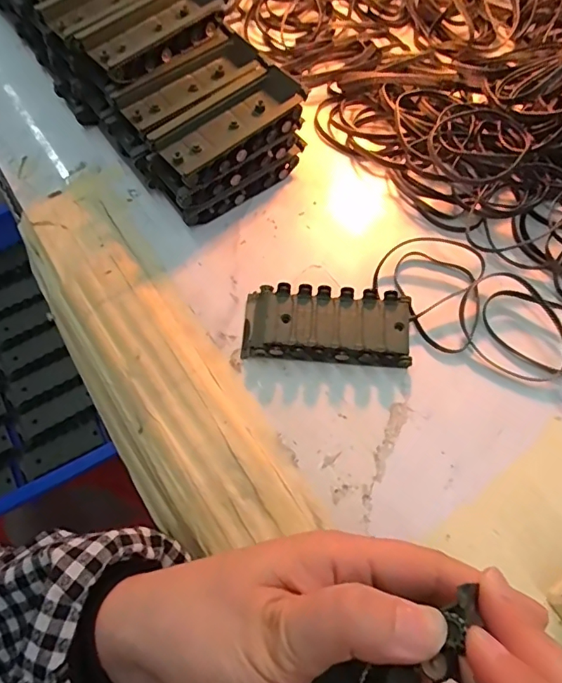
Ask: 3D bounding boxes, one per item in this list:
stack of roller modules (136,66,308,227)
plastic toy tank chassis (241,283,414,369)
[{"bbox_3d":[-0.035,-0.129,0.334,0.105,0.052,0.049,-35,68,-14],"label":"stack of roller modules"},{"bbox_3d":[0.027,-0.009,0.294,0.096,0.016,0.043,3,65,4],"label":"plastic toy tank chassis"}]

